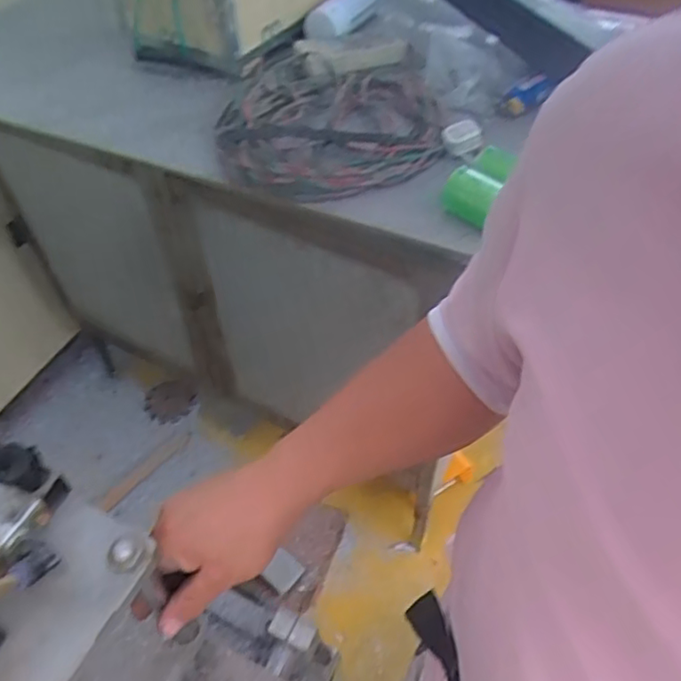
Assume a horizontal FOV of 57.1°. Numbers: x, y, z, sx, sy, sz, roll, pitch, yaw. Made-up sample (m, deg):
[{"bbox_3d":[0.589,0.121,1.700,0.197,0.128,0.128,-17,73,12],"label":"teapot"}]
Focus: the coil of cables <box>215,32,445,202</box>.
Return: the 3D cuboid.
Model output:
[{"bbox_3d":[-0.018,-0.340,0.936,0.319,0.058,0.372,-2,50,0],"label":"coil of cables"}]

